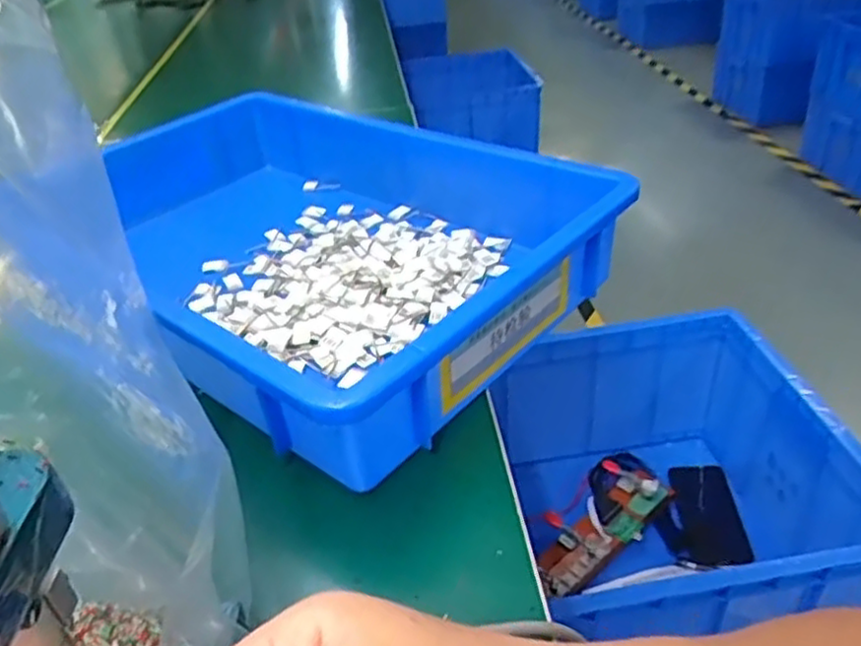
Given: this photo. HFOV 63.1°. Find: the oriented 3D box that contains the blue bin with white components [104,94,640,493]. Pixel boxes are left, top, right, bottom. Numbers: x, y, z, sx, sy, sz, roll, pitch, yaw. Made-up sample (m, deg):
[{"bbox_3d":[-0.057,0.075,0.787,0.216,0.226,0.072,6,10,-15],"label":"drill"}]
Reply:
[{"bbox_3d":[-0.090,-0.064,0.513,0.382,0.083,0.290,23,43,34],"label":"blue bin with white components"}]

